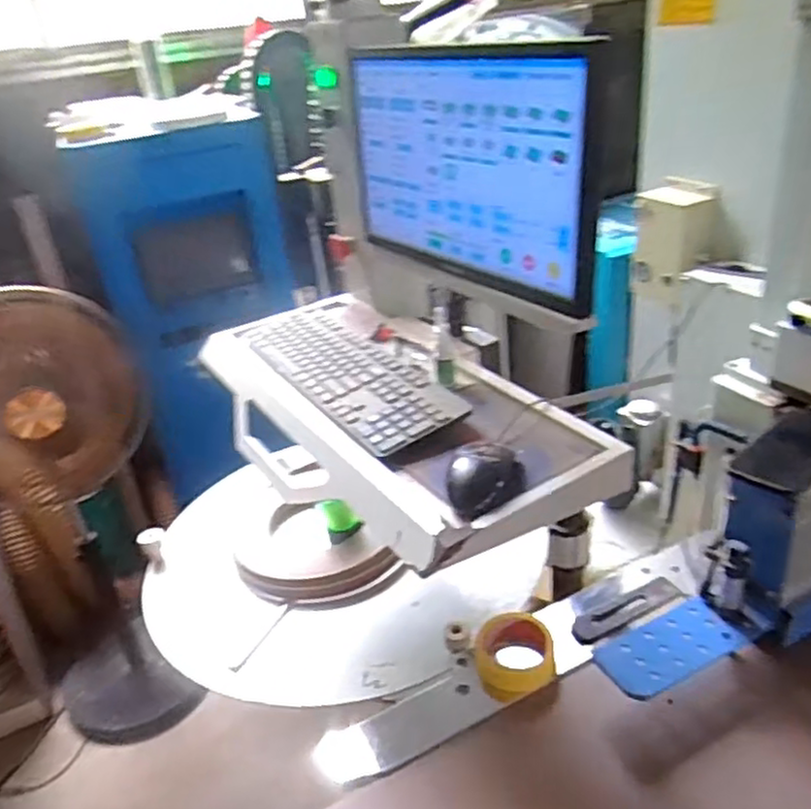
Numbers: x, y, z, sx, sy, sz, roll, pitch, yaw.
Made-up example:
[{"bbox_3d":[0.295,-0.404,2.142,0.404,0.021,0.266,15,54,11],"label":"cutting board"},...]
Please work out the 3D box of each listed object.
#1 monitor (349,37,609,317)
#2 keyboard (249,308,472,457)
[{"bbox_3d":[0.060,-0.269,0.823,0.048,0.243,0.405,-22,32,-24],"label":"monitor"},{"bbox_3d":[-0.078,-0.047,0.920,0.128,0.025,0.412,-22,33,-25],"label":"keyboard"}]

